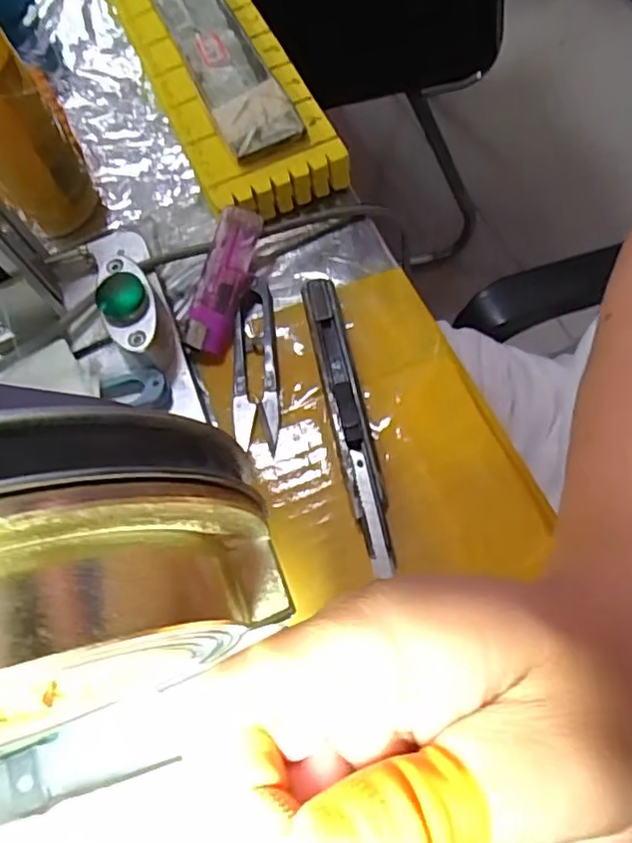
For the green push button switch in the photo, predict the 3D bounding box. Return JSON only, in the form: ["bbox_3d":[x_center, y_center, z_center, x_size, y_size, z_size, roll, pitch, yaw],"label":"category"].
[{"bbox_3d":[-0.092,-0.055,0.310,0.025,0.031,0.055,-26,67,-5],"label":"green push button switch"}]

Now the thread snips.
[{"bbox_3d":[-0.032,-0.031,0.328,0.023,0.014,0.095,-4,62,0],"label":"thread snips"}]

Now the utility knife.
[{"bbox_3d":[0.014,-0.005,0.300,0.017,0.009,0.157,-10,62,-3],"label":"utility knife"}]

